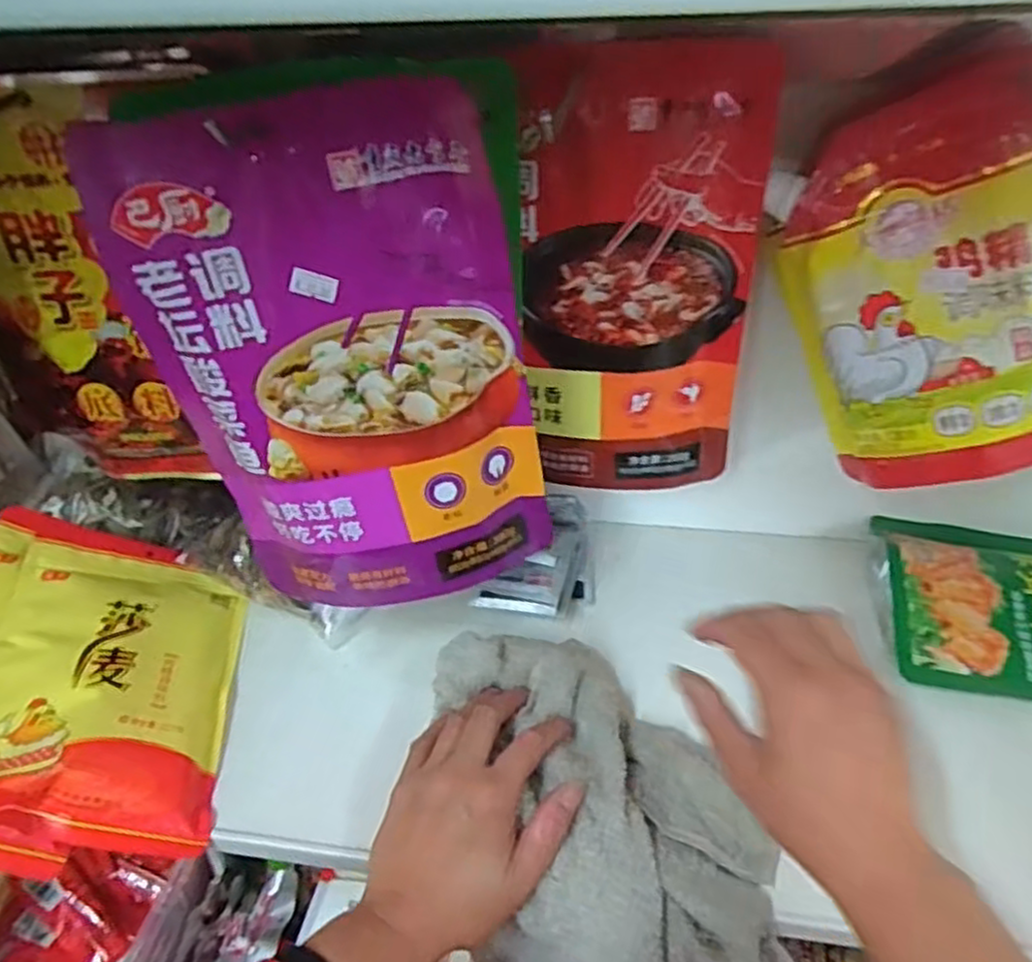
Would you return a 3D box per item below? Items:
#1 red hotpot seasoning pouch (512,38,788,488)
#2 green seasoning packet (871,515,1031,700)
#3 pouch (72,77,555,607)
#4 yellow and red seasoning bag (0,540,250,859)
[{"bbox_3d":[0.072,-0.112,0.450,0.131,0.264,0.025,0,37,4],"label":"red hotpot seasoning pouch"},{"bbox_3d":[0.363,0.087,0.508,0.214,0.035,0.146,6,38,11],"label":"green seasoning packet"},{"bbox_3d":[-0.089,-0.051,0.416,0.191,0.291,0.041,-12,33,-1],"label":"pouch"},{"bbox_3d":[-0.257,0.124,0.475,0.146,0.041,0.211,13,36,-21],"label":"yellow and red seasoning bag"}]

